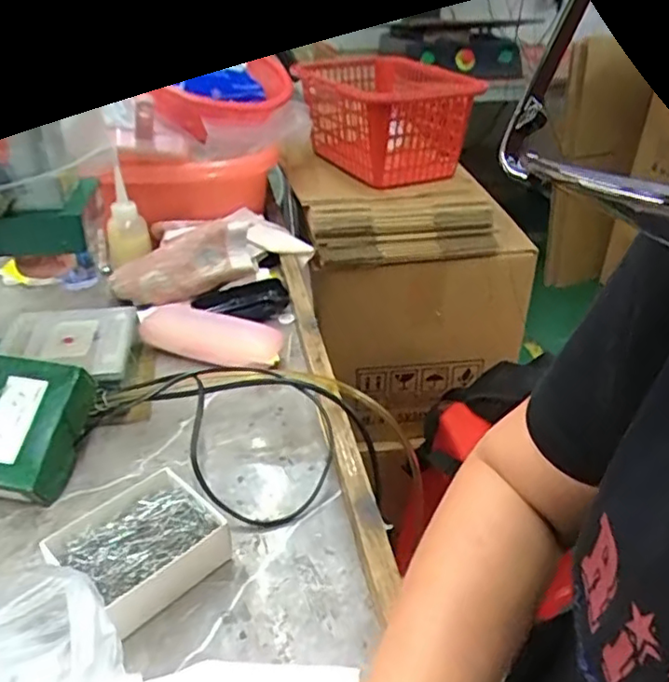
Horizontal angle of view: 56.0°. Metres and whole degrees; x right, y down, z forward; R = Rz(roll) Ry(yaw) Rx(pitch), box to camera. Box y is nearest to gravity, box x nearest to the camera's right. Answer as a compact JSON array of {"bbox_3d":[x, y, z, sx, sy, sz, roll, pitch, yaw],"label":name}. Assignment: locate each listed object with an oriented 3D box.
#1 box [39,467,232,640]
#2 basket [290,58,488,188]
[{"bbox_3d":[-0.133,0.145,0.437,0.086,0.044,0.101,28,41,34],"label":"box"},{"bbox_3d":[0.087,-0.336,1.001,0.236,0.164,0.250,-17,37,-26],"label":"basket"}]

